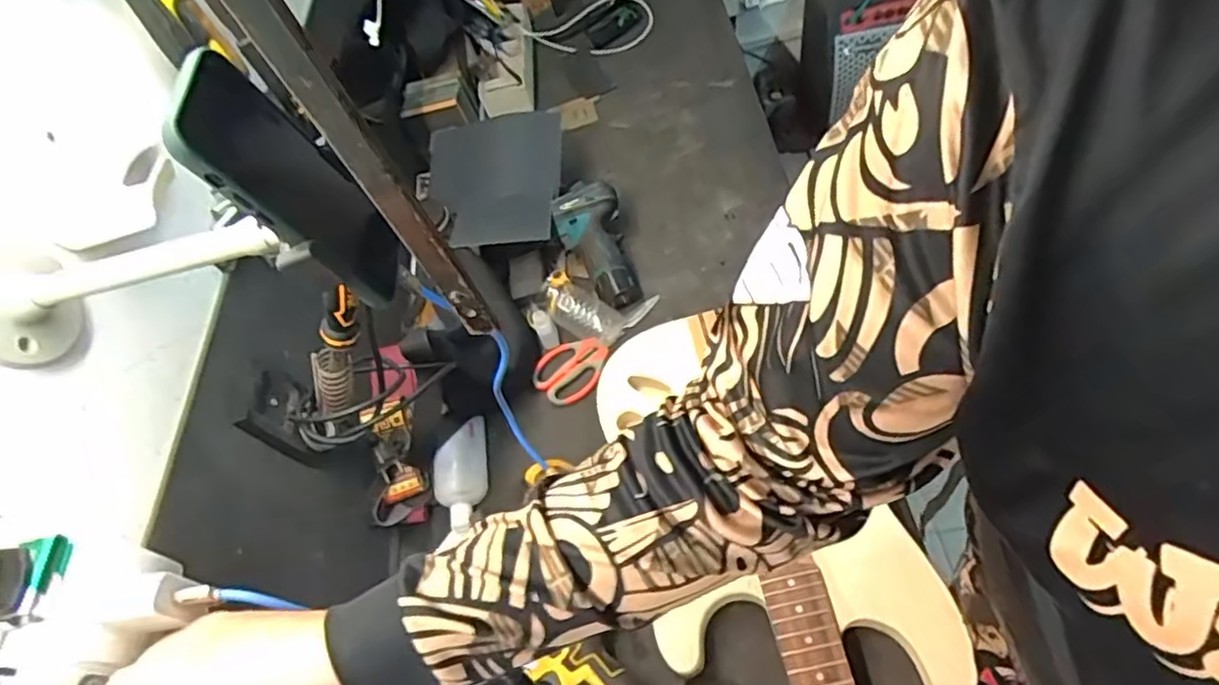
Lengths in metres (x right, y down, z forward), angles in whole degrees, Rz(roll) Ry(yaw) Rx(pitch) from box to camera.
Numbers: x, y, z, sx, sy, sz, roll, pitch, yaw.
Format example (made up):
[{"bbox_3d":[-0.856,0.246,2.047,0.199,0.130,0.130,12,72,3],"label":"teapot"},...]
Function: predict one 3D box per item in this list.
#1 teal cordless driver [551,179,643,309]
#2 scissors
[{"bbox_3d":[-0.011,-0.128,0.920,0.095,0.080,0.189,-16,66,-9],"label":"teal cordless driver"},{"bbox_3d":[-0.014,0.001,0.868,0.197,0.013,0.079,-41,62,-12],"label":"scissors"}]

